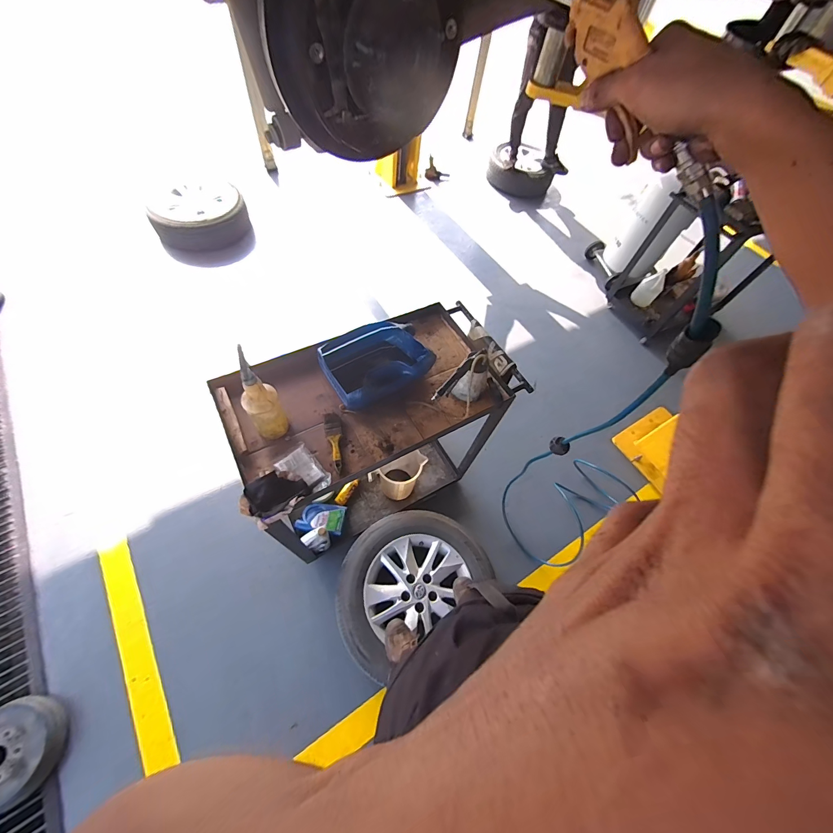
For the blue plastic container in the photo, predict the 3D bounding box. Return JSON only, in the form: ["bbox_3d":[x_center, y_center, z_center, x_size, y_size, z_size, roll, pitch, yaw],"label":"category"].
[{"bbox_3d":[-0.117,-0.165,1.070,0.300,0.086,0.251,-29,68,-21],"label":"blue plastic container"}]

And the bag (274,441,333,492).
[{"bbox_3d":[-0.300,0.144,0.935,0.097,0.019,0.145,-37,71,-24],"label":"bag"}]

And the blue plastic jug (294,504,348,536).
[{"bbox_3d":[-0.413,0.437,1.535,0.194,0.055,0.140,11,55,6],"label":"blue plastic jug"}]

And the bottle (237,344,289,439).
[{"bbox_3d":[-0.382,-0.038,0.880,0.087,0.261,0.080,-29,68,-21],"label":"bottle"}]

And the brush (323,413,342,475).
[{"bbox_3d":[-0.228,0.067,0.985,0.048,0.024,0.184,-8,62,-12],"label":"brush"}]

